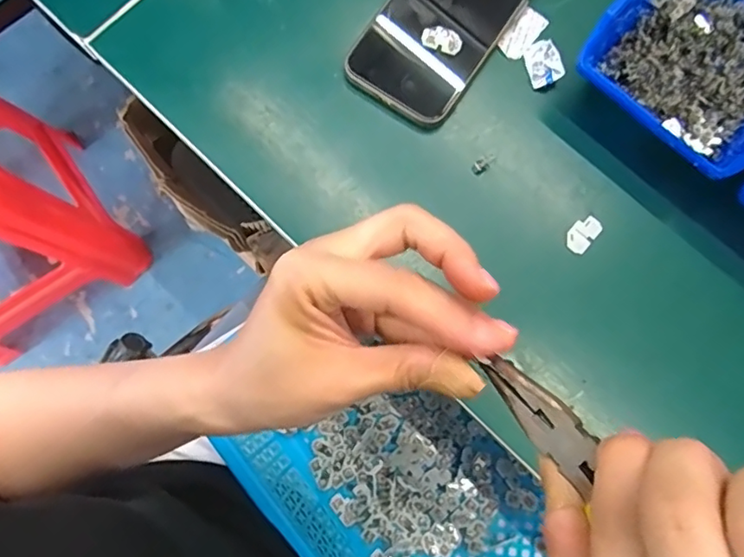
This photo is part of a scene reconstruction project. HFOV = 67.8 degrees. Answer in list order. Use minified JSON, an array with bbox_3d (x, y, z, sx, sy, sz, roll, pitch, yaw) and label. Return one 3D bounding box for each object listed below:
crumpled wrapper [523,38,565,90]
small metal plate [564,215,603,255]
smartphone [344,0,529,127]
[{"bbox_3d":[0.116,-0.145,0.372,0.020,0.011,0.028,-14,79,-1],"label":"crumpled wrapper"},{"bbox_3d":[0.138,-0.029,0.361,0.016,0.004,0.027,37,82,8],"label":"small metal plate"},{"bbox_3d":[0.053,-0.183,0.377,0.078,0.013,0.155,34,82,7],"label":"smartphone"}]

